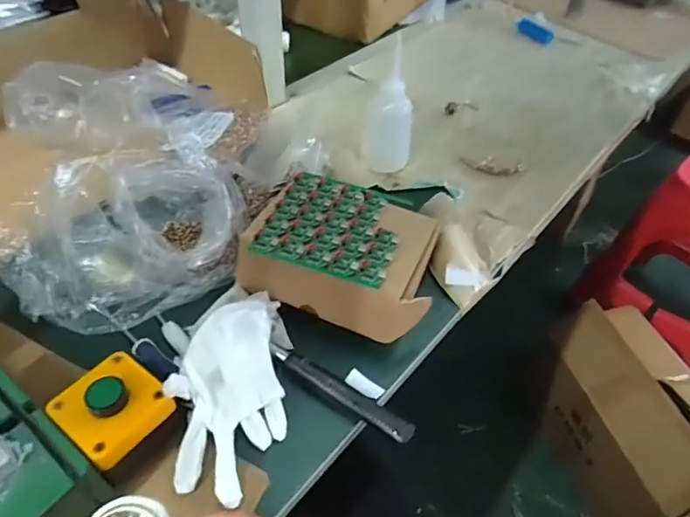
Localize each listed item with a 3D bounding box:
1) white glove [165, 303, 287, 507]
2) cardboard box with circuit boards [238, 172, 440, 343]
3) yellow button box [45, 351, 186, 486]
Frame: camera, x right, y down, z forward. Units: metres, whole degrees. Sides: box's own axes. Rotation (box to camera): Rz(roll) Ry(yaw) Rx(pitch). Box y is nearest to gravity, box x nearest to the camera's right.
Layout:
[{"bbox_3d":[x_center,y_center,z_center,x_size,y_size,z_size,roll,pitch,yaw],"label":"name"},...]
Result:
[{"bbox_3d":[-0.096,0.115,0.424,0.086,0.035,0.155,2,73,-21],"label":"white glove"},{"bbox_3d":[0.002,-0.004,0.504,0.183,0.073,0.142,20,50,15],"label":"cardboard box with circuit boards"},{"bbox_3d":[-0.179,0.122,0.393,0.074,0.062,0.071,26,52,20],"label":"yellow button box"}]

